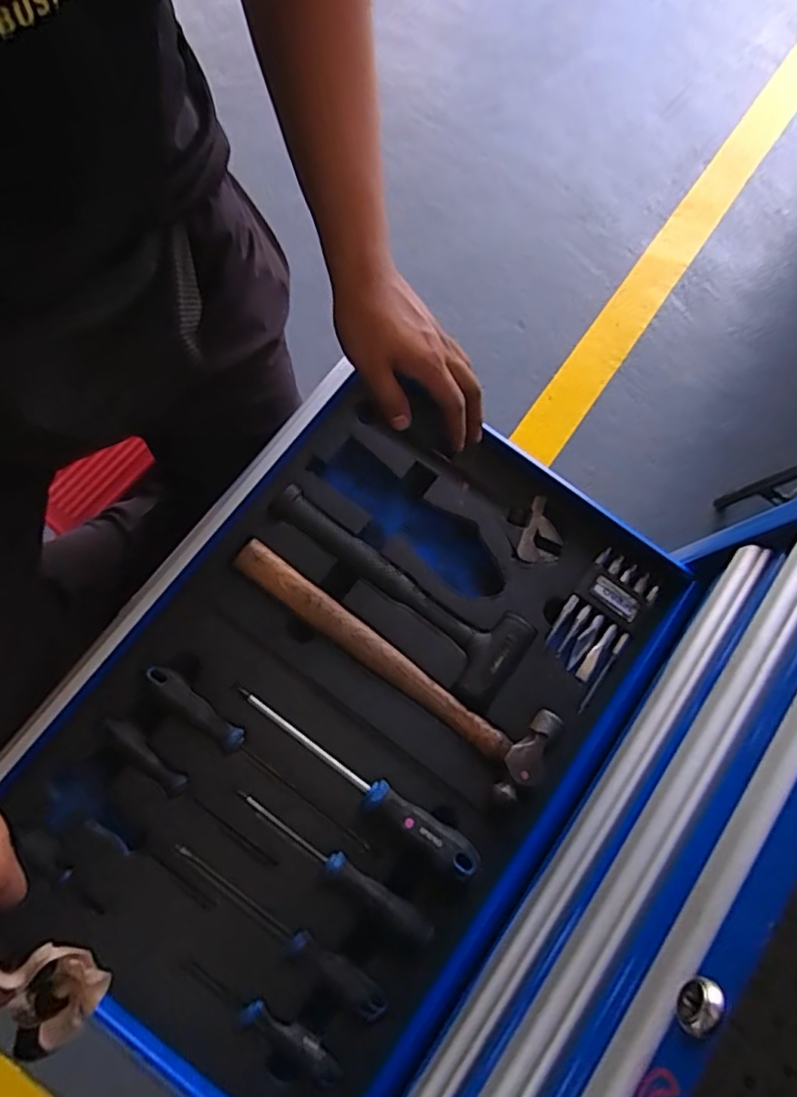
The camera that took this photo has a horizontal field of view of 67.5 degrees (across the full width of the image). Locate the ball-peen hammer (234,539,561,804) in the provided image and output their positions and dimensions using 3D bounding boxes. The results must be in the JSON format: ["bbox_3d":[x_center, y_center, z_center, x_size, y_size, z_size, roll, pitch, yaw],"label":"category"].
[{"bbox_3d":[-0.007,0.096,0.538,0.327,0.022,0.077,34,76,9],"label":"ball-peen hammer"}]

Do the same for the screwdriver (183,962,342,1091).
[{"bbox_3d":[-0.106,0.374,0.476,0.144,0.017,0.024,38,77,10],"label":"screwdriver"}]

